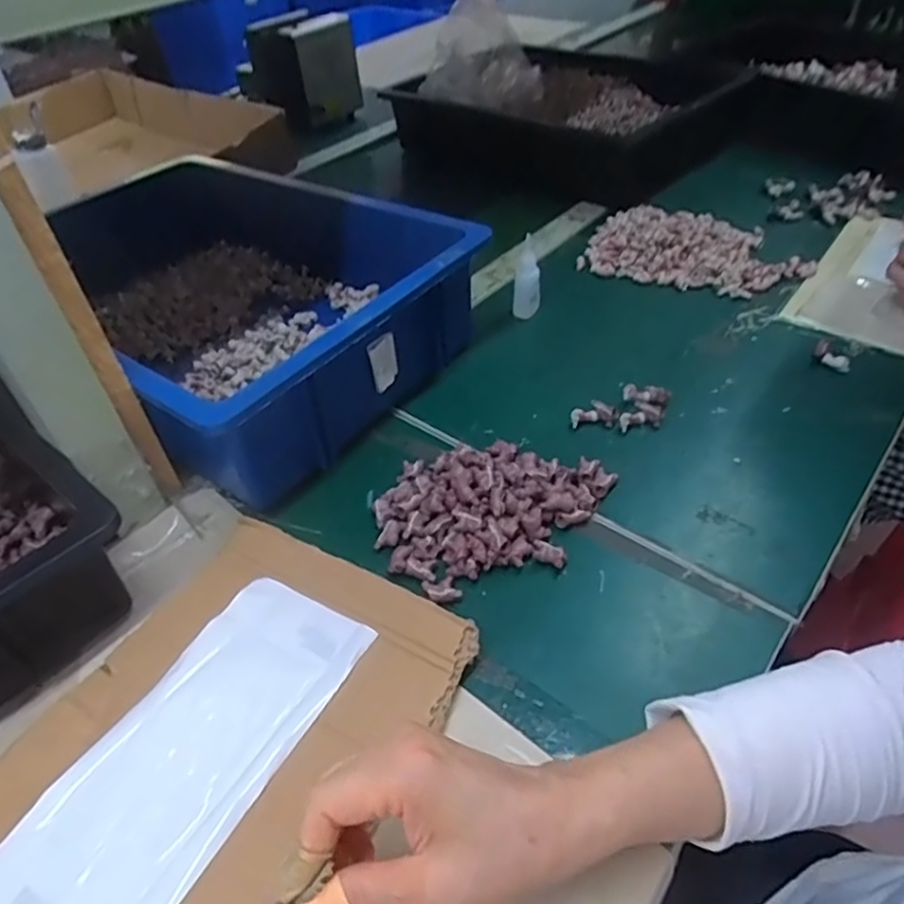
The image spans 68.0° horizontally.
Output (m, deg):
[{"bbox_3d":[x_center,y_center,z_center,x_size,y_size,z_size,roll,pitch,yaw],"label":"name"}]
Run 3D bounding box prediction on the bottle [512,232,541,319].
[{"bbox_3d":[0.076,-0.174,0.675,0.025,0.078,0.026,7,45,10],"label":"bottle"}]

